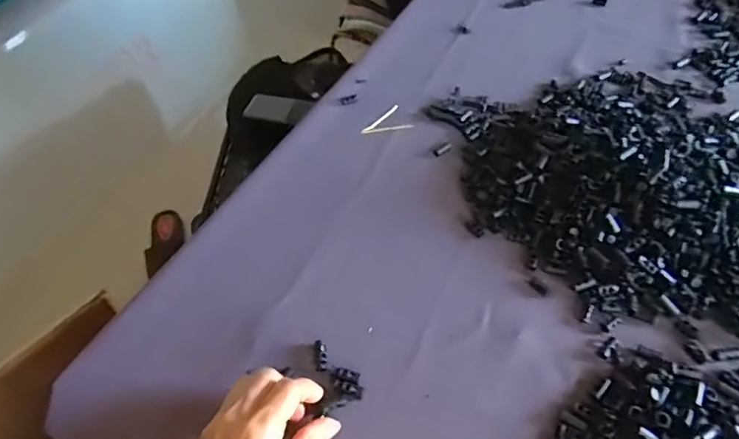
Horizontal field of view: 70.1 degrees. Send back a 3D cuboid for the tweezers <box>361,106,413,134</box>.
[{"bbox_3d":[0.015,-0.106,0.582,0.054,0.004,0.040,-22,53,-11],"label":"tweezers"}]

